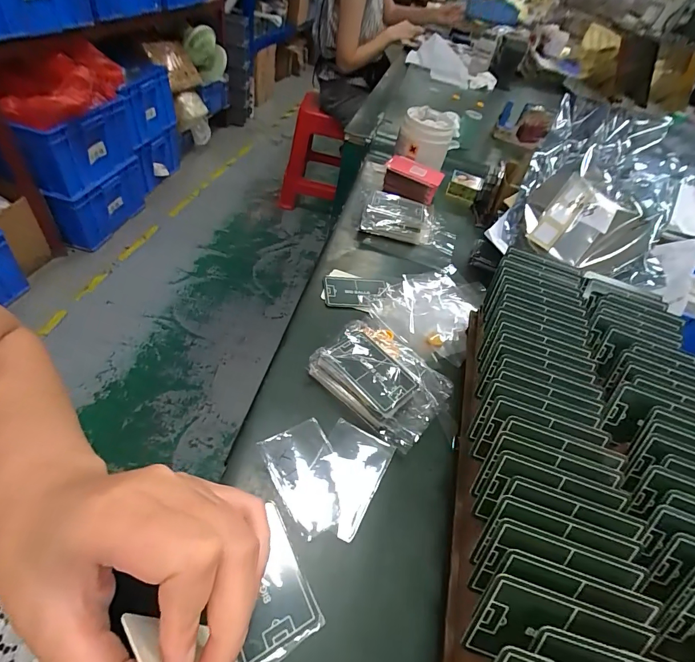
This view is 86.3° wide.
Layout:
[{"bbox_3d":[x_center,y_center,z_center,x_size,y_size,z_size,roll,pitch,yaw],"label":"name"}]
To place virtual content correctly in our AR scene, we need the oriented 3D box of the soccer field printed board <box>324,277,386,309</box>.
[{"bbox_3d":[0.009,-0.050,0.469,0.076,0.006,0.052,4,48,-3],"label":"soccer field printed board"}]

